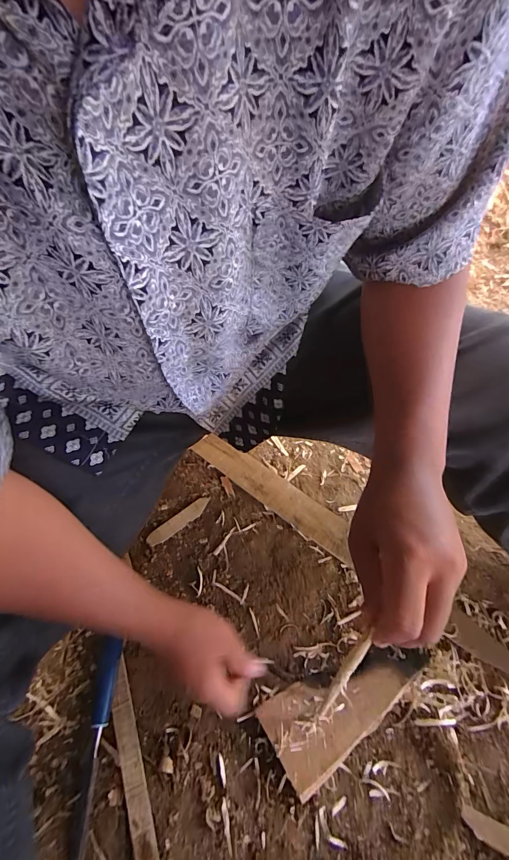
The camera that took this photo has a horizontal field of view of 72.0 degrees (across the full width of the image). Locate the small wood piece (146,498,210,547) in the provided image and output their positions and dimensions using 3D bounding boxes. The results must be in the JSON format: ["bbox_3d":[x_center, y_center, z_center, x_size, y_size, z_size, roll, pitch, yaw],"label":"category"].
[{"bbox_3d":[-0.111,0.134,0.520,0.104,0.004,0.023,-33,63,-24],"label":"small wood piece"}]

